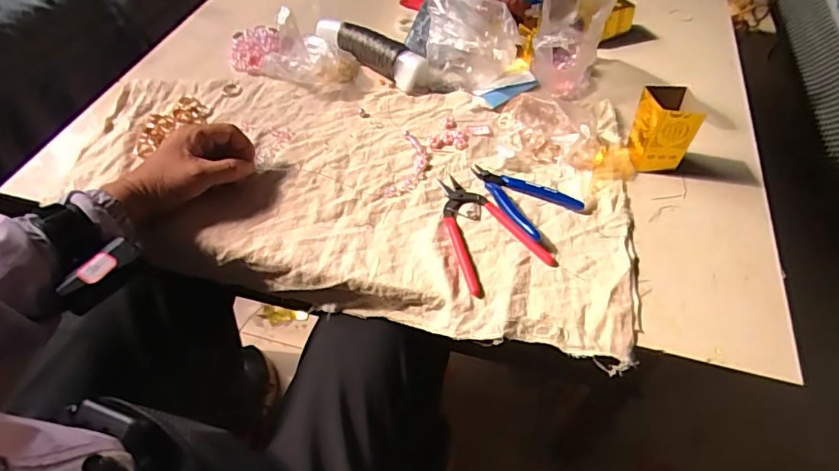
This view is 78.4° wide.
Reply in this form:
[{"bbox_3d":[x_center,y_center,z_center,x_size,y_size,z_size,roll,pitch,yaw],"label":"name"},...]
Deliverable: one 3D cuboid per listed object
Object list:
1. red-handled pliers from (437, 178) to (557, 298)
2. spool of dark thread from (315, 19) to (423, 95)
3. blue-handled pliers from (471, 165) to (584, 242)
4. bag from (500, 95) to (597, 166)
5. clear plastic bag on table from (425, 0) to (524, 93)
[{"bbox_3d":[0.061,-0.009,0.522,0.089,0.008,0.143,-22,54,-17],"label":"red-handled pliers"},{"bbox_3d":[-0.067,-0.252,0.690,0.172,0.039,0.047,33,58,23],"label":"spool of dark thread"},{"bbox_3d":[0.108,-0.047,0.552,0.069,0.011,0.113,-34,57,-24],"label":"blue-handled pliers"},{"bbox_3d":[0.145,-0.127,0.590,0.105,0.050,0.089,8,52,6],"label":"bag"},{"bbox_3d":[0.074,-0.236,0.638,0.108,0.109,0.101,-24,56,-19],"label":"clear plastic bag on table"}]

